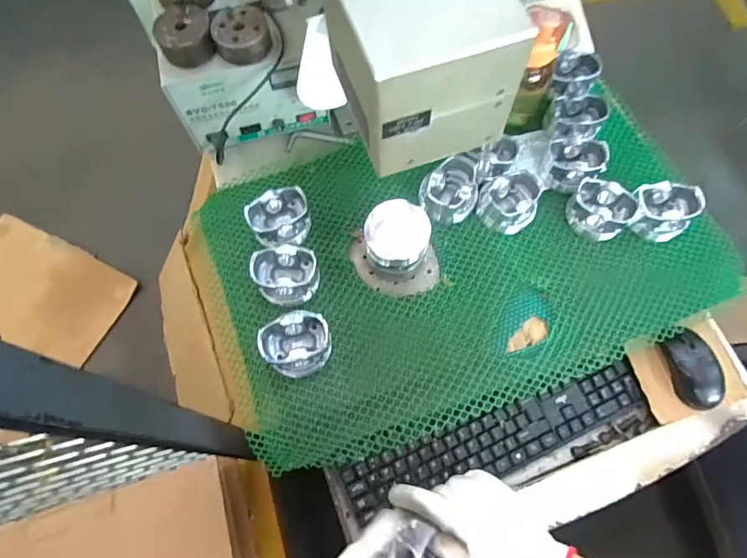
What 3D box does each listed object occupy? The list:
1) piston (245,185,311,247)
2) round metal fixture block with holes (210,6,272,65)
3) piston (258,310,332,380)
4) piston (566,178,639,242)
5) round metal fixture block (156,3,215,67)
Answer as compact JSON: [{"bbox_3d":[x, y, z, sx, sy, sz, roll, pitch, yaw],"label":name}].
[{"bbox_3d":[-0.129,-0.082,0.646,0.081,0.053,0.067,-21,69,-9],"label":"piston"},{"bbox_3d":[-0.170,-0.320,0.606,0.071,0.029,0.070,0,68,0],"label":"round metal fixture block with holes"},{"bbox_3d":[-0.096,0.079,0.580,0.083,0.044,0.077,0,68,0],"label":"piston"},{"bbox_3d":[0.321,-0.096,0.659,0.084,0.052,0.065,26,70,10],"label":"piston"},{"bbox_3d":[-0.245,-0.314,0.605,0.069,0.038,0.063,-16,69,-7],"label":"round metal fixture block"}]

